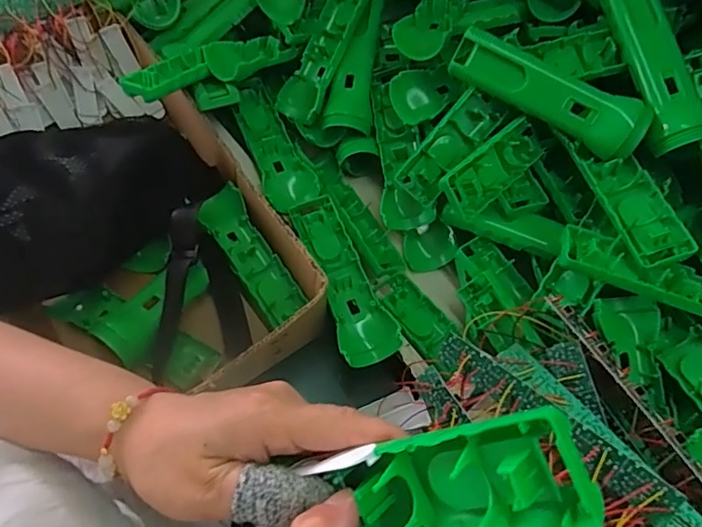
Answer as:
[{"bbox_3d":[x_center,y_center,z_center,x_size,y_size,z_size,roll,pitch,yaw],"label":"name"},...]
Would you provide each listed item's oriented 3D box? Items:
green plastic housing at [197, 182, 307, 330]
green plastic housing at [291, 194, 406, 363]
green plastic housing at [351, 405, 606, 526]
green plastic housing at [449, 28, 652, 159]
[{"bbox_3d":[-0.095,-0.009,0.503,0.045,0.038,0.141,-31,67,-18],"label":"green plastic housing"},{"bbox_3d":[-0.008,0.013,0.488,0.049,0.025,0.163,-18,64,-12],"label":"green plastic housing"},{"bbox_3d":[0.043,0.084,0.203,0.092,0.025,0.039,-28,56,33],"label":"green plastic housing"},{"bbox_3d":[0.164,-0.145,0.445,0.161,0.039,0.038,32,64,13],"label":"green plastic housing"}]

